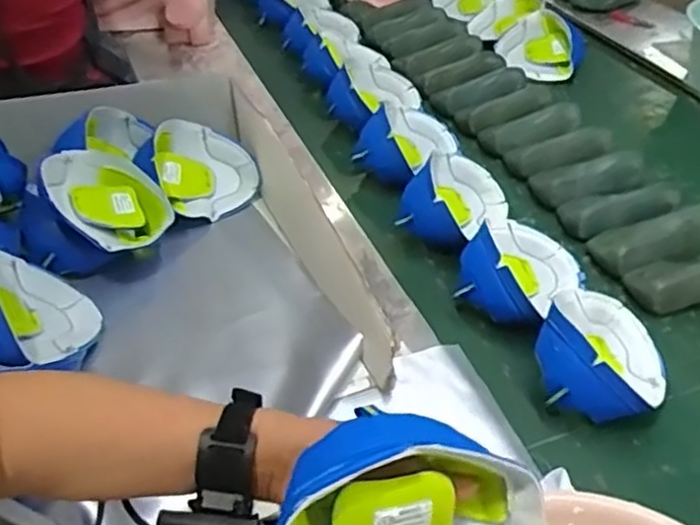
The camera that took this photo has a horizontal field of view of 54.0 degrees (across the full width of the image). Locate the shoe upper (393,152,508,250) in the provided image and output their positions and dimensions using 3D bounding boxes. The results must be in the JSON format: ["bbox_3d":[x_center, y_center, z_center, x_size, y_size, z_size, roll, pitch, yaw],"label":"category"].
[{"bbox_3d":[0.160,-0.097,1.002,0.126,0.078,0.177,24,46,24],"label":"shoe upper"}]

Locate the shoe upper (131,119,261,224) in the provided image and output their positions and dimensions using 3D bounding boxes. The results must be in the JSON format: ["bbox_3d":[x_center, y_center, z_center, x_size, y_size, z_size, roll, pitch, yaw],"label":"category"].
[{"bbox_3d":[-0.215,-0.131,0.985,0.165,0.091,0.131,-30,50,-31],"label":"shoe upper"}]

